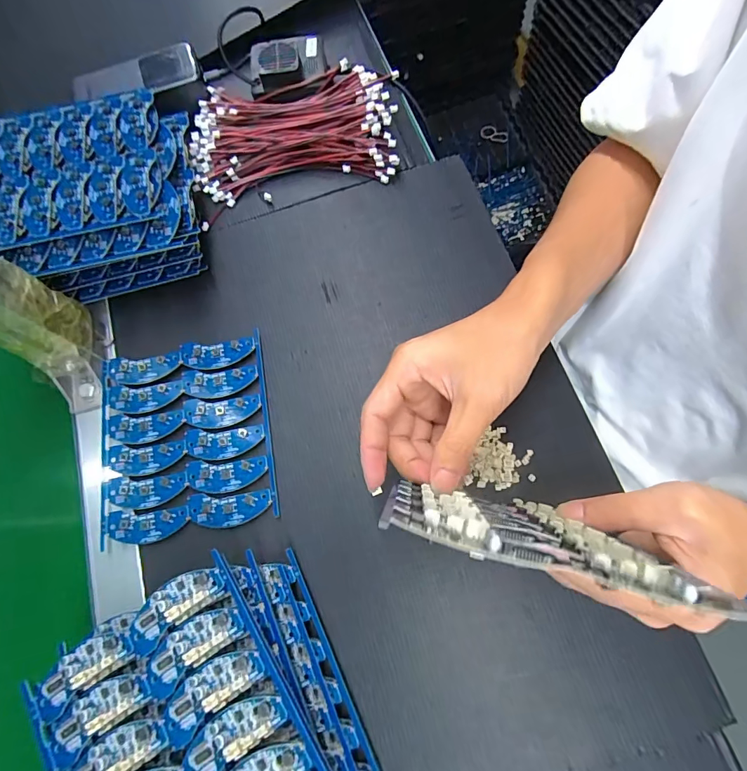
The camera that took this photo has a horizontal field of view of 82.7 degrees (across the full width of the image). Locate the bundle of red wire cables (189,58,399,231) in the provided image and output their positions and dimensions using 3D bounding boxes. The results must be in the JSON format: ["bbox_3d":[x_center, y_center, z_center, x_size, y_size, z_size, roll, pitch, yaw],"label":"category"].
[{"bbox_3d":[-0.080,-0.249,0.423,0.205,0.017,0.128,-12,87,2],"label":"bundle of red wire cables"}]

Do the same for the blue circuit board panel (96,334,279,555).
[{"bbox_3d":[-0.154,0.040,0.347,0.137,0.007,0.152,-11,72,-1],"label":"blue circuit board panel"}]

